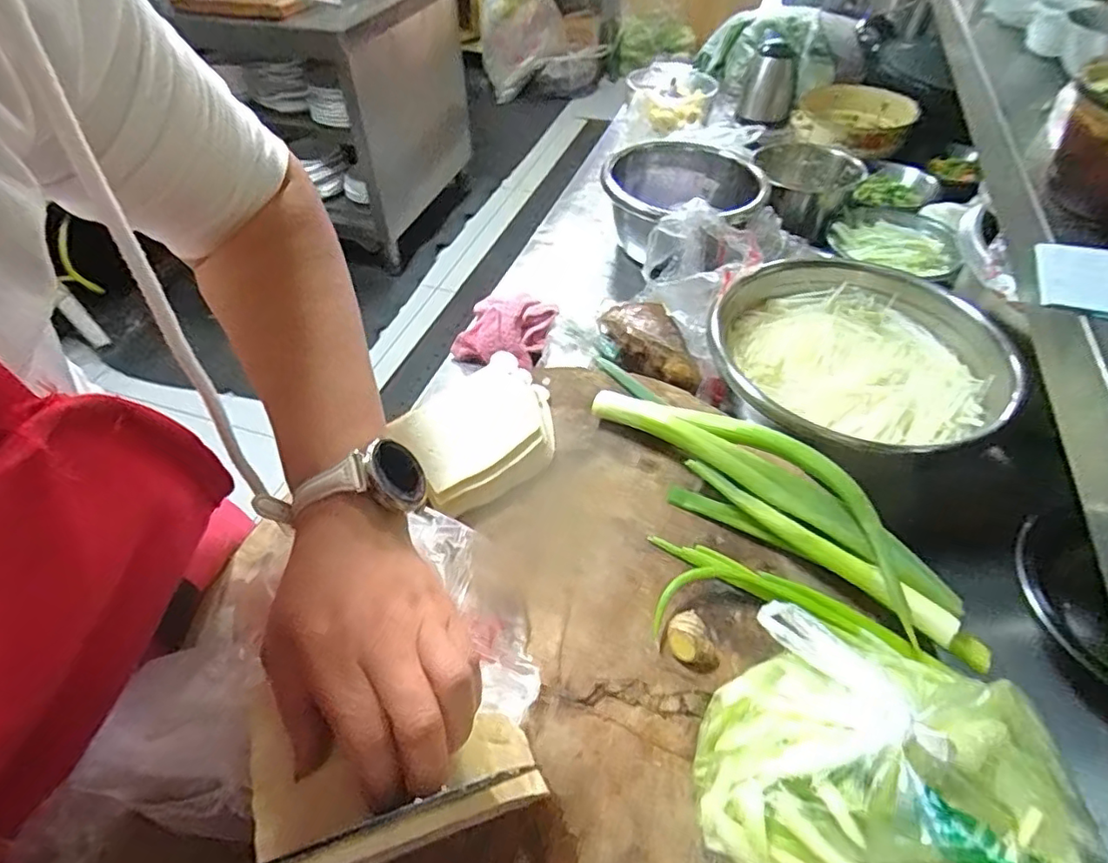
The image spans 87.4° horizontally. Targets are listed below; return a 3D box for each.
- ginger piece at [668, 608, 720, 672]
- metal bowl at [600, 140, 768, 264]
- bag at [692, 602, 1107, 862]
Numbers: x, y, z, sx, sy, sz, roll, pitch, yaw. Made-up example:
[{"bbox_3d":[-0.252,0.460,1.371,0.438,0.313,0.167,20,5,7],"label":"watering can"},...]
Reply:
[{"bbox_3d":[0.083,0.122,0.341,0.032,0.018,0.027,26,54,21],"label":"ginger piece"},{"bbox_3d":[0.172,-0.318,0.802,0.202,0.104,0.225,6,49,6],"label":"metal bowl"},{"bbox_3d":[0.146,0.165,0.263,0.153,0.080,0.145,20,52,17],"label":"bag"}]

